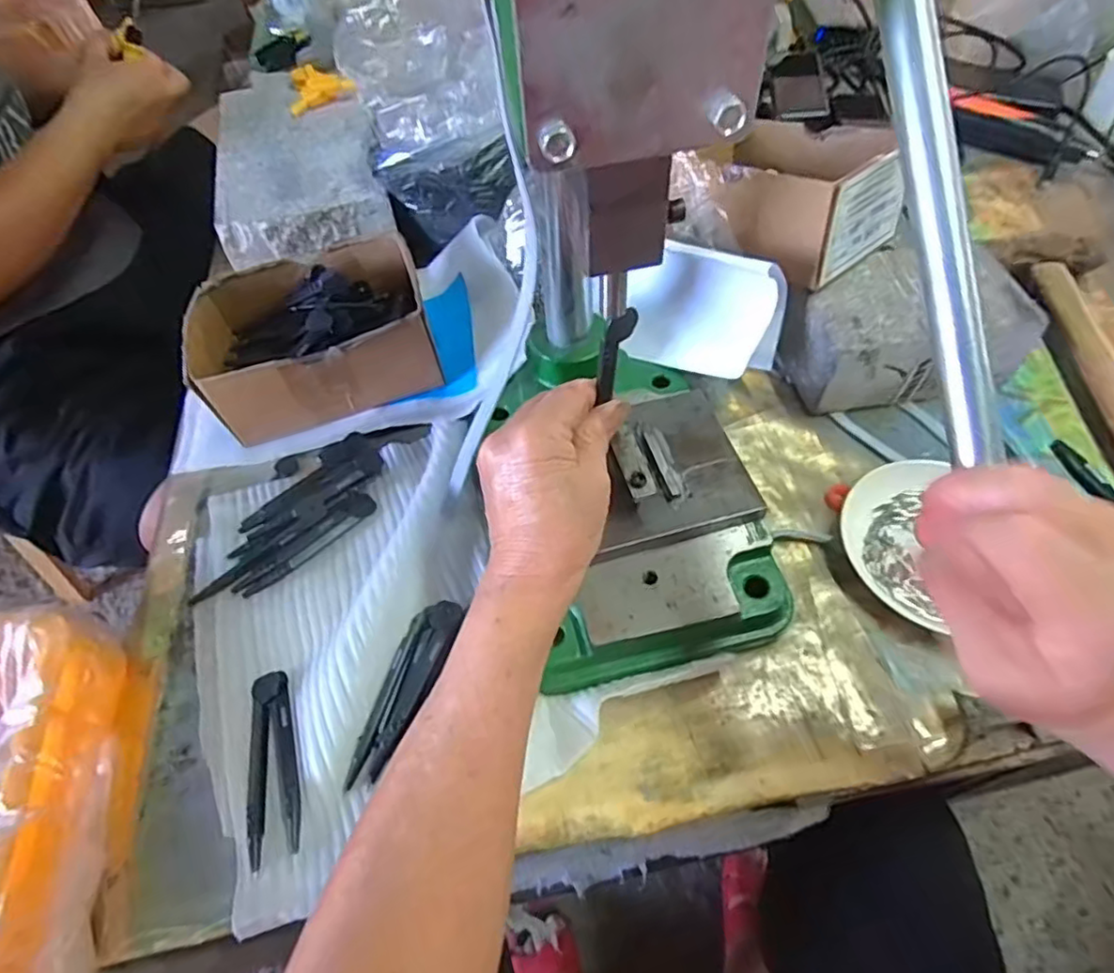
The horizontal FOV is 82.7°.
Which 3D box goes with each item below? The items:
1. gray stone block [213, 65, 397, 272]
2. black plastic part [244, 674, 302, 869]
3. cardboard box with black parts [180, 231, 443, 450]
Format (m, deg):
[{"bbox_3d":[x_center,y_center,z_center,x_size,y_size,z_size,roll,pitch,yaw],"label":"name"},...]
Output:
[{"bbox_3d":[-0.235,-0.301,0.582,0.139,0.046,0.248,-14,54,-7],"label":"gray stone block"},{"bbox_3d":[-0.151,0.144,0.334,0.025,0.006,0.097,-16,54,-9],"label":"black plastic part"},{"bbox_3d":[-0.183,-0.113,0.479,0.159,0.066,0.128,-19,55,-11],"label":"cardboard box with black parts"}]

